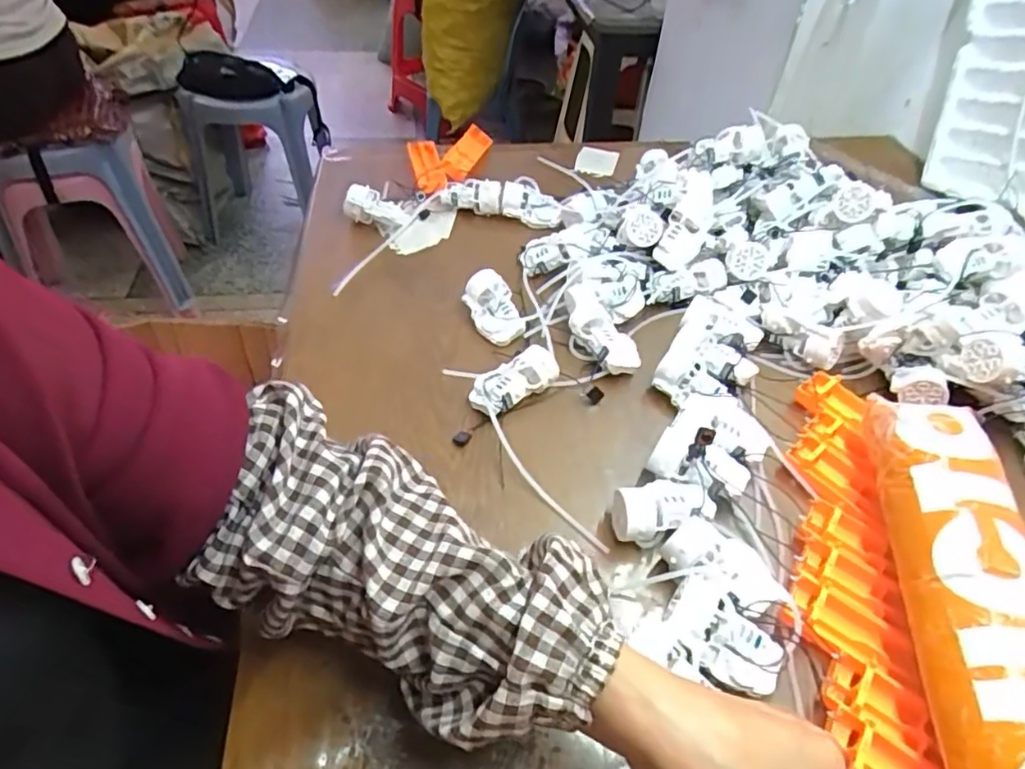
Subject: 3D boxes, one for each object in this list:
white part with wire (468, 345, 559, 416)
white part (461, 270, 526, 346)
[{"bbox_3d":[0.001,0.000,0.512,0.073,0.032,0.033,-30,50,-5],"label":"white part with wire"},{"bbox_3d":[-0.016,-0.071,0.570,0.039,0.038,0.064,-15,49,-19],"label":"white part"}]

